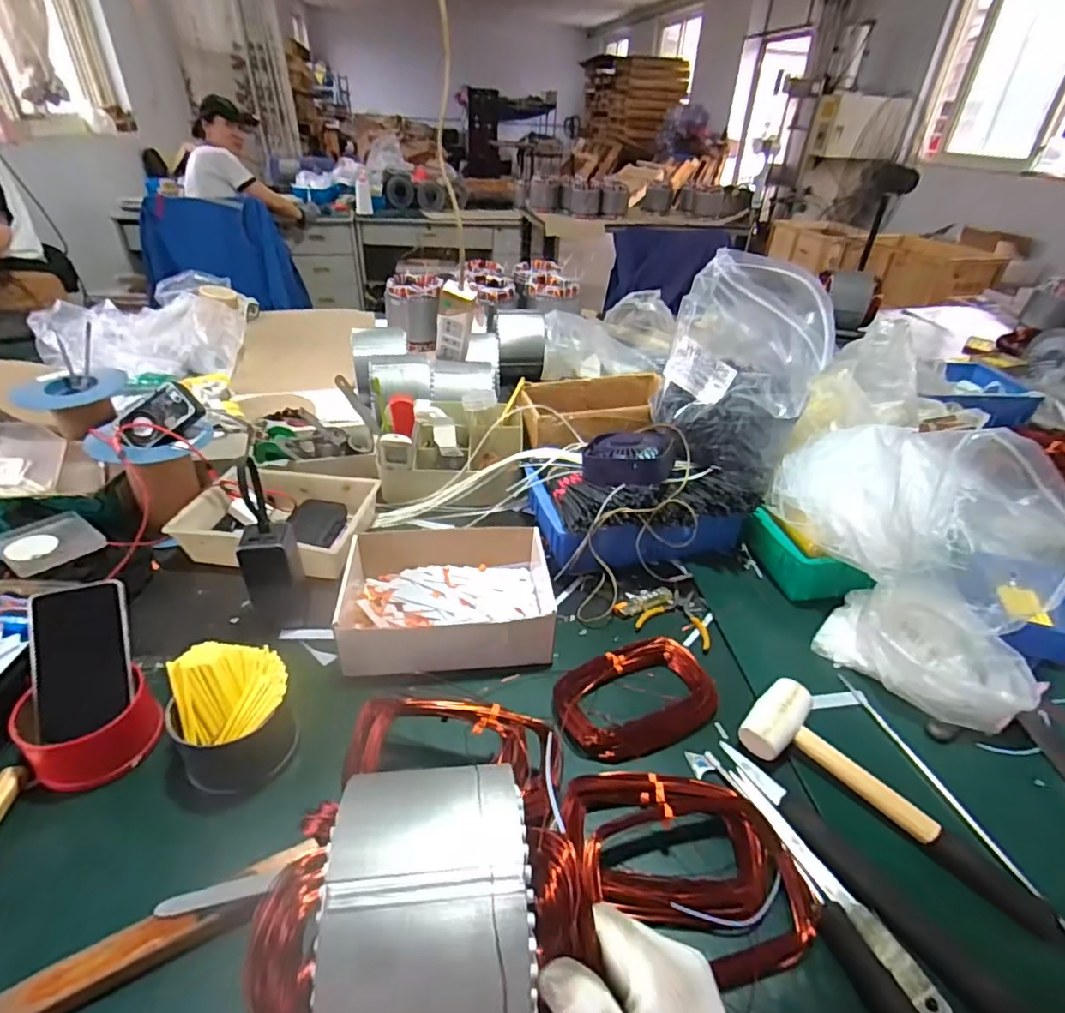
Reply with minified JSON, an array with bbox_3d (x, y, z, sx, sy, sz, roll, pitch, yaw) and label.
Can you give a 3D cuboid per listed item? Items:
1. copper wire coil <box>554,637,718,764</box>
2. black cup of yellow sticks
[{"bbox_3d":[0.110,0.203,0.621,0.169,0.029,0.123,-17,40,-25],"label":"copper wire coil"},{"bbox_3d":[-0.282,0.197,0.537,0.104,0.096,0.106,-24,44,-32],"label":"black cup of yellow sticks"}]

